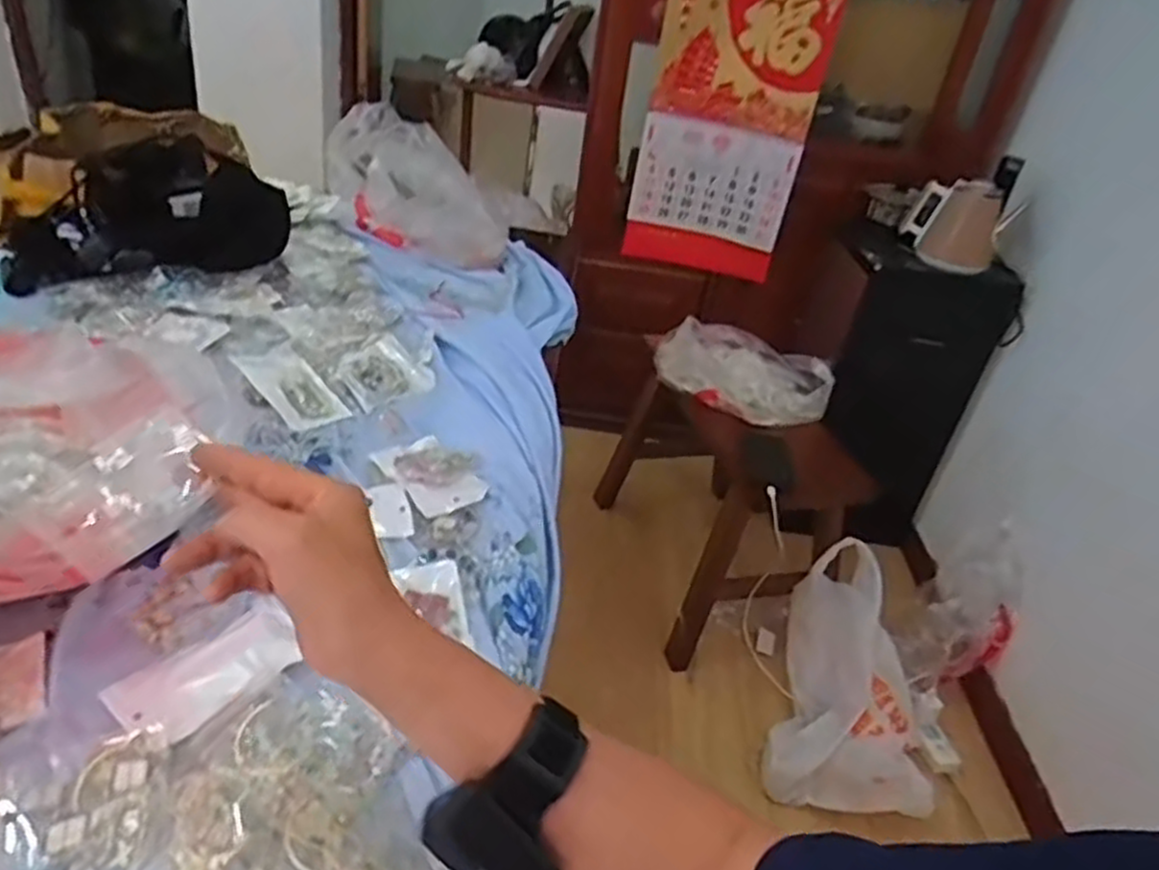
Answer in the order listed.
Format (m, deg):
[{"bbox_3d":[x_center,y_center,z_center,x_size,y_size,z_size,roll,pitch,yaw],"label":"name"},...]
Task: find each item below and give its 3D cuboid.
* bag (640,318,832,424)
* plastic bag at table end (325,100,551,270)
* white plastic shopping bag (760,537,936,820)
[{"bbox_3d":[0.303,-0.139,1.509,0.389,0.114,0.201,23,34,18],"label":"bag"},{"bbox_3d":[-0.284,-0.425,1.277,0.230,0.157,0.396,-26,63,-41],"label":"plastic bag at table end"},{"bbox_3d":[0.499,0.420,1.345,0.265,0.257,0.388,18,33,11],"label":"white plastic shopping bag"}]

